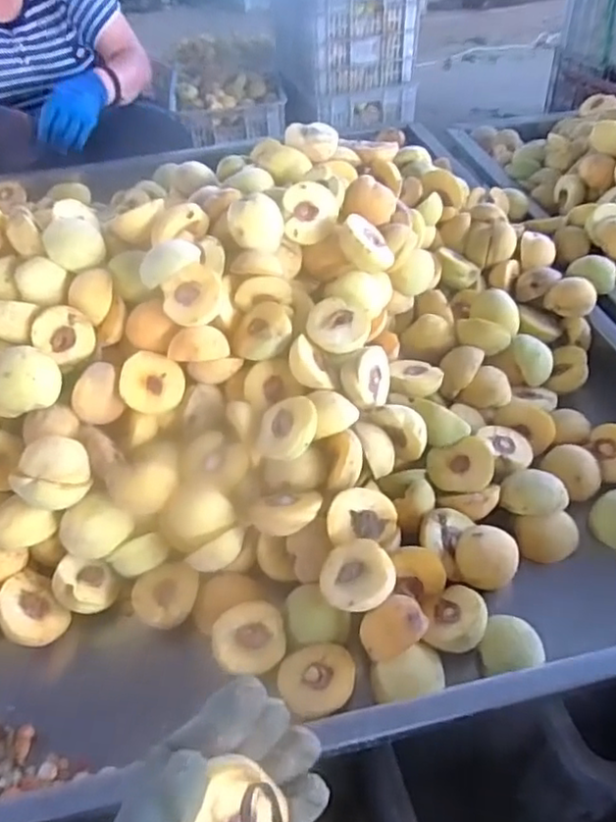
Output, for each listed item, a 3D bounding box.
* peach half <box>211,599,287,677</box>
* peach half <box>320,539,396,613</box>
[{"bbox_3d":[-0.048,0.191,0.529,0.056,0.030,0.060,-2,44,2],"label":"peach half"},{"bbox_3d":[0.043,0.142,0.538,0.060,0.030,0.061,-35,52,-7],"label":"peach half"}]

